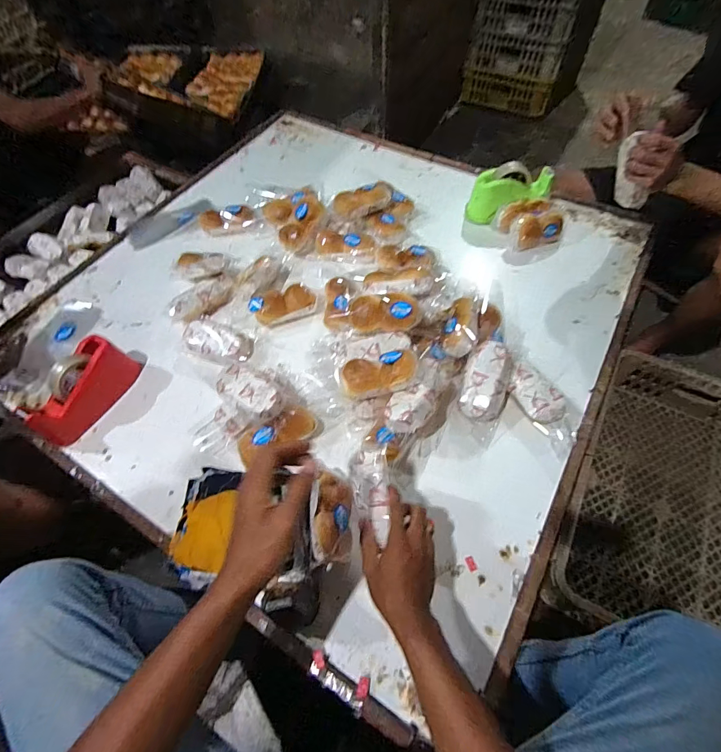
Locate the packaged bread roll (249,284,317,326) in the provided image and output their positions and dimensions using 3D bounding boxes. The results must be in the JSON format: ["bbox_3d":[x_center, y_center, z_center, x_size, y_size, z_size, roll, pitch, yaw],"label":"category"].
[{"bbox_3d":[-0.165,-0.152,0.856,0.142,0.048,0.060,-15,59,-6],"label":"packaged bread roll"}]

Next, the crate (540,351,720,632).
[{"bbox_3d":[0.690,0.269,0.834,0.429,0.131,0.629,27,63,18],"label":"crate"}]

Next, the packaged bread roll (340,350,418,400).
[{"bbox_3d":[0.029,-0.003,0.665,0.130,0.039,0.060,-15,56,18],"label":"packaged bread roll"}]

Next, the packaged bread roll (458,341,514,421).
[{"bbox_3d":[0.224,0.011,0.710,0.078,0.048,0.141,11,82,22],"label":"packaged bread roll"}]

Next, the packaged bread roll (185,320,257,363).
[{"bbox_3d":[-0.292,-0.068,0.811,0.146,0.047,0.077,13,60,11],"label":"packaged bread roll"}]

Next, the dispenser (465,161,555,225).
[{"bbox_3d":[0.372,-0.455,0.993,0.199,0.107,0.107,3,58,5],"label":"dispenser"}]

